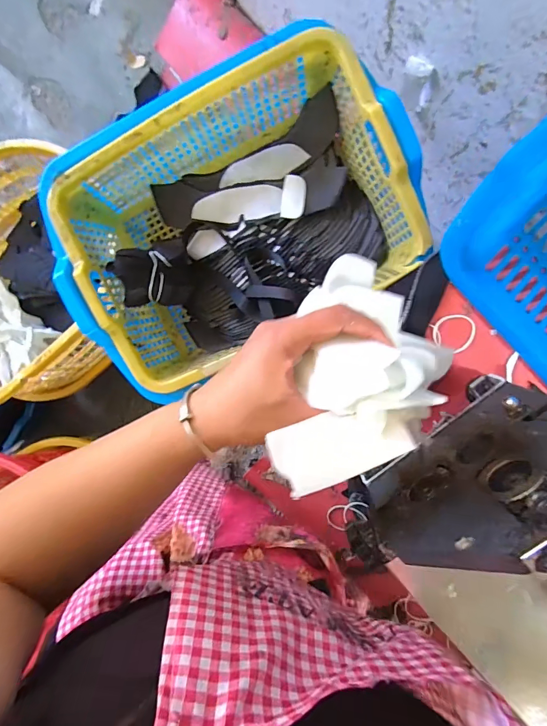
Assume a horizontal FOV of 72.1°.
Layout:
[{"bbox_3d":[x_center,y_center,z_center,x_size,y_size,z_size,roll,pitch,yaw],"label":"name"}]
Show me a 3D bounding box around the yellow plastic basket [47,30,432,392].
[{"bbox_3d":[-0.064,-0.216,0.611,0.511,0.151,0.395,-31,94,9],"label":"yellow plastic basket"}]

